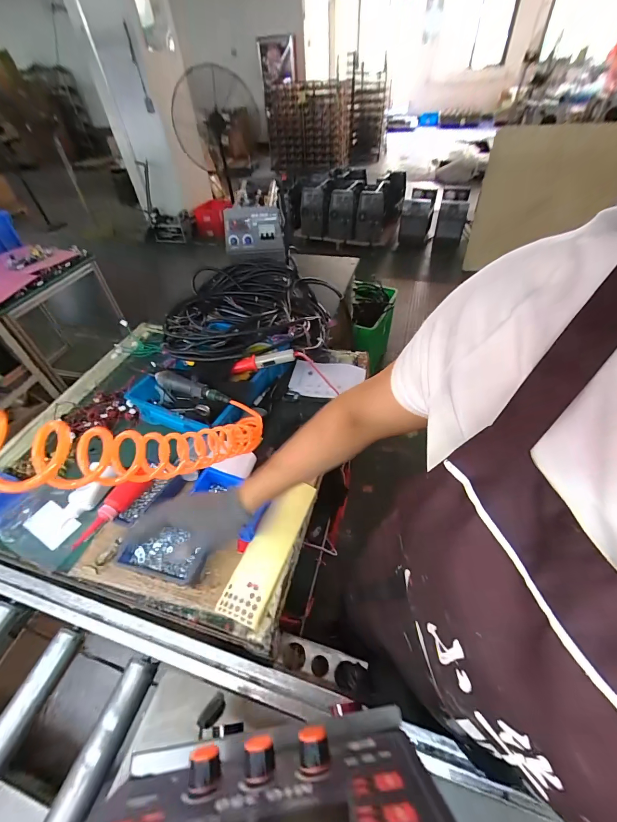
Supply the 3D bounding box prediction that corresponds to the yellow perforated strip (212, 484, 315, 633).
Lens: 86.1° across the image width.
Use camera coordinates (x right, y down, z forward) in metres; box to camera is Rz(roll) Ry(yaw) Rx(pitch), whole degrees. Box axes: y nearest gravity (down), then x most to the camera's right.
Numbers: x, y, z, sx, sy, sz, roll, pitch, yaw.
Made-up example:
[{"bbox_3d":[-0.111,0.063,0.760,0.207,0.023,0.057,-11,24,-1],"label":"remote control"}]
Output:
[{"bbox_3d":[-0.069,0.240,0.603,0.073,0.016,0.256,18,51,13],"label":"yellow perforated strip"}]

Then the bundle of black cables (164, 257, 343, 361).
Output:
[{"bbox_3d":[-0.154,-0.297,1.002,0.531,0.137,0.427,-10,47,-6],"label":"bundle of black cables"}]

